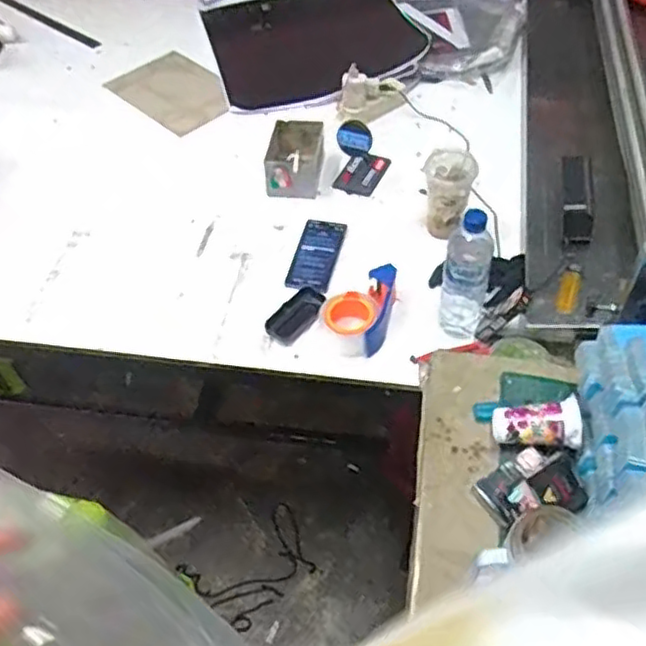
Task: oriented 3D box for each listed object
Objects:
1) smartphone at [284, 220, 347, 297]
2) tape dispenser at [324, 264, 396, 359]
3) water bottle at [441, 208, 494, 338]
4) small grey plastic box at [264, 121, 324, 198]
[{"bbox_3d":[-0.009,-0.119,1.175,0.075,0.014,0.176,8,51,10],"label":"smartphone"},{"bbox_3d":[0.058,-0.025,1.062,0.104,0.057,0.145,11,52,12],"label":"tape dispenser"},{"bbox_3d":[0.210,-0.073,0.986,0.067,0.212,0.060,8,51,10],"label":"water bottle"},{"bbox_3d":[-0.050,-0.316,1.294,0.109,0.075,0.164,5,51,7],"label":"small grey plastic box"}]

